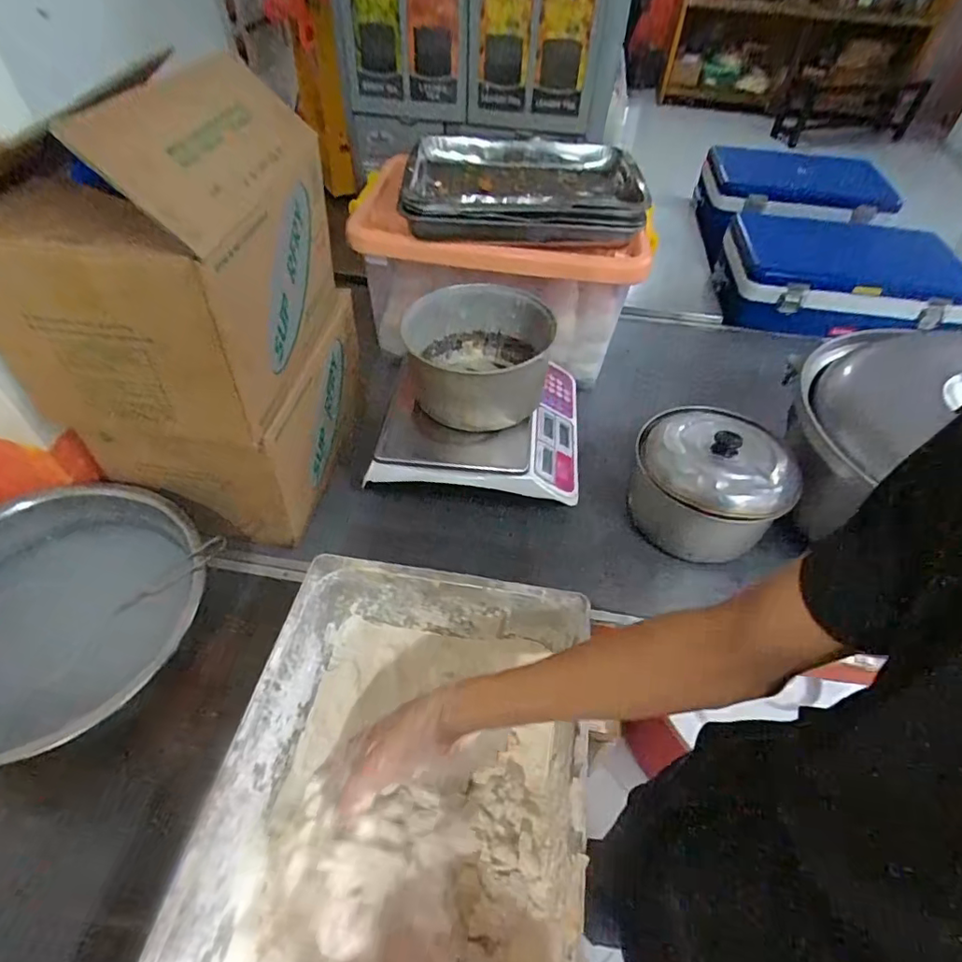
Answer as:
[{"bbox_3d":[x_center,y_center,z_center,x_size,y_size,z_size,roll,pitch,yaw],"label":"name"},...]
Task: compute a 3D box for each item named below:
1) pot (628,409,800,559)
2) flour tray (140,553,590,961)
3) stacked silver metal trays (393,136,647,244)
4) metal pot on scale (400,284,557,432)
[{"bbox_3d":[0.340,0.000,0.835,0.191,0.168,0.218,13,48,8],"label":"pot"},{"bbox_3d":[-0.085,0.347,0.512,0.332,0.165,0.518,8,47,3],"label":"flour tray"},{"bbox_3d":[0.066,-0.500,0.928,0.371,0.069,0.284,1,47,-3],"label":"stacked silver metal trays"},{"bbox_3d":[-0.003,-0.190,0.856,0.231,0.137,0.201,0,47,-4],"label":"metal pot on scale"}]

